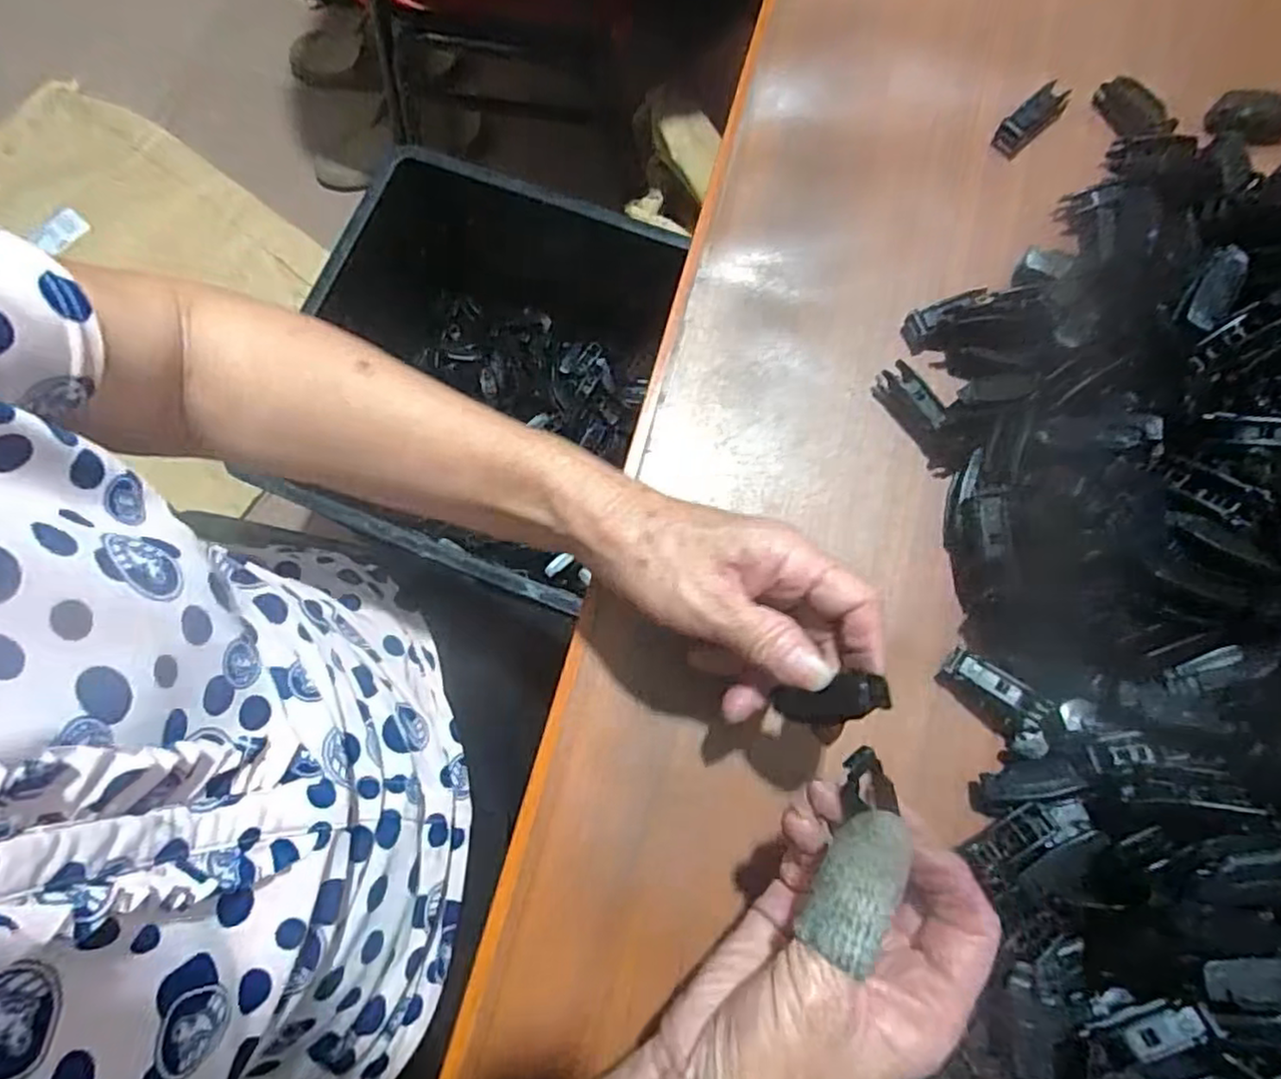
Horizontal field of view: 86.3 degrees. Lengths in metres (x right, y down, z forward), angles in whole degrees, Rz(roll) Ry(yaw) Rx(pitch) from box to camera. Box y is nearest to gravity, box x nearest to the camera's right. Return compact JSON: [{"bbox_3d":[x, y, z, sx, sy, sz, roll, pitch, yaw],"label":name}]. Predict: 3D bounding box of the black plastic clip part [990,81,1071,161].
[{"bbox_3d":[0.233,-0.251,0.408,0.049,0.014,0.019,-43,80,-9],"label":"black plastic clip part"}]

